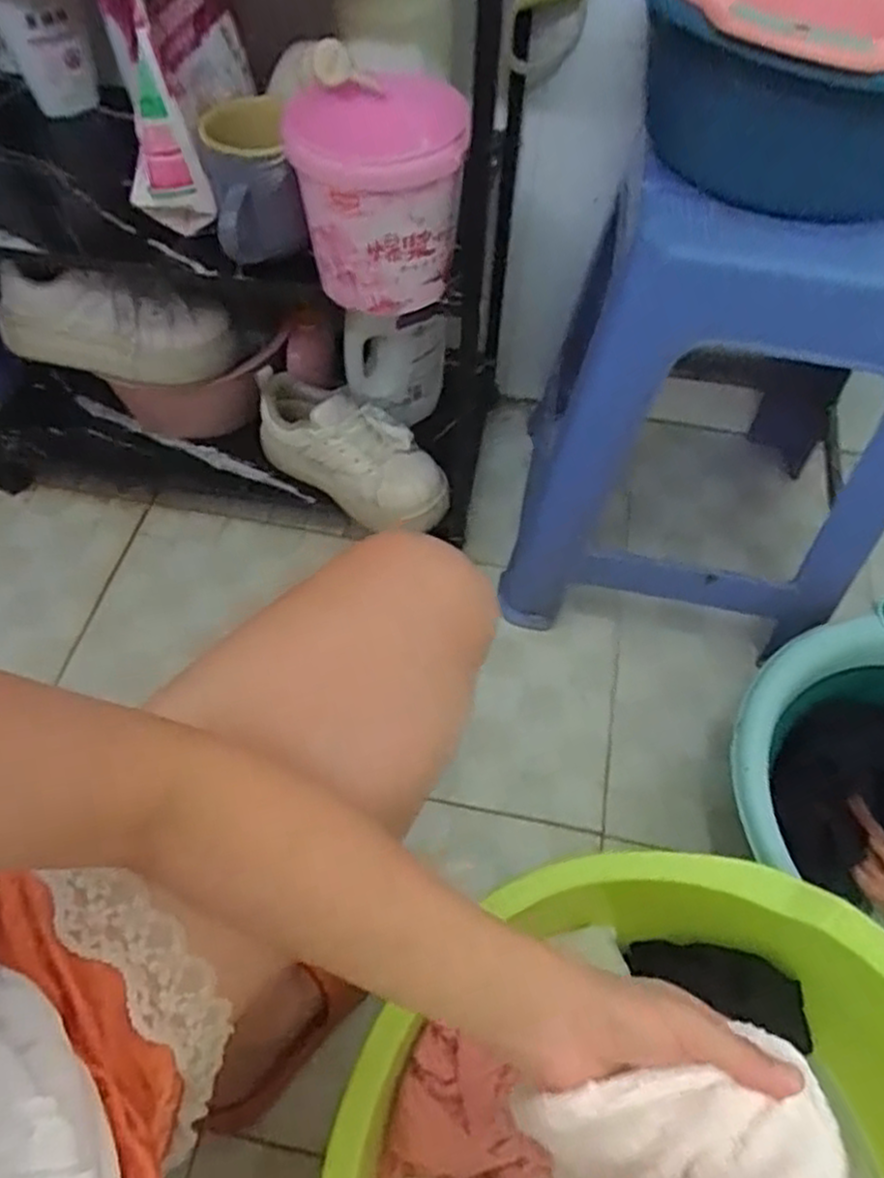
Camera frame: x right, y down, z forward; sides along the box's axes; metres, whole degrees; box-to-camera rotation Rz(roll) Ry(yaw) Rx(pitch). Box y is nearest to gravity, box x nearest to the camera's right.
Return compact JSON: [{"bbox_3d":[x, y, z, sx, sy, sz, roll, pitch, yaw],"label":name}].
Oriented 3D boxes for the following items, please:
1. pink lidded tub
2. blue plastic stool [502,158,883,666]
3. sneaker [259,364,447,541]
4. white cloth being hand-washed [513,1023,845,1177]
[{"bbox_3d":[-0.047,-0.306,0.595,0.128,0.127,0.122,1,56,-2],"label":"pink lidded tub"},{"bbox_3d":[0.262,-0.158,0.724,0.325,0.423,0.276,12,57,6],"label":"blue plastic stool"},{"bbox_3d":[-0.105,-0.161,0.847,0.242,0.102,0.098,36,62,20],"label":"sneaker"},{"bbox_3d":[0.121,0.284,0.347,0.134,0.092,0.113,-12,58,-10],"label":"white cloth being hand-washed"}]

